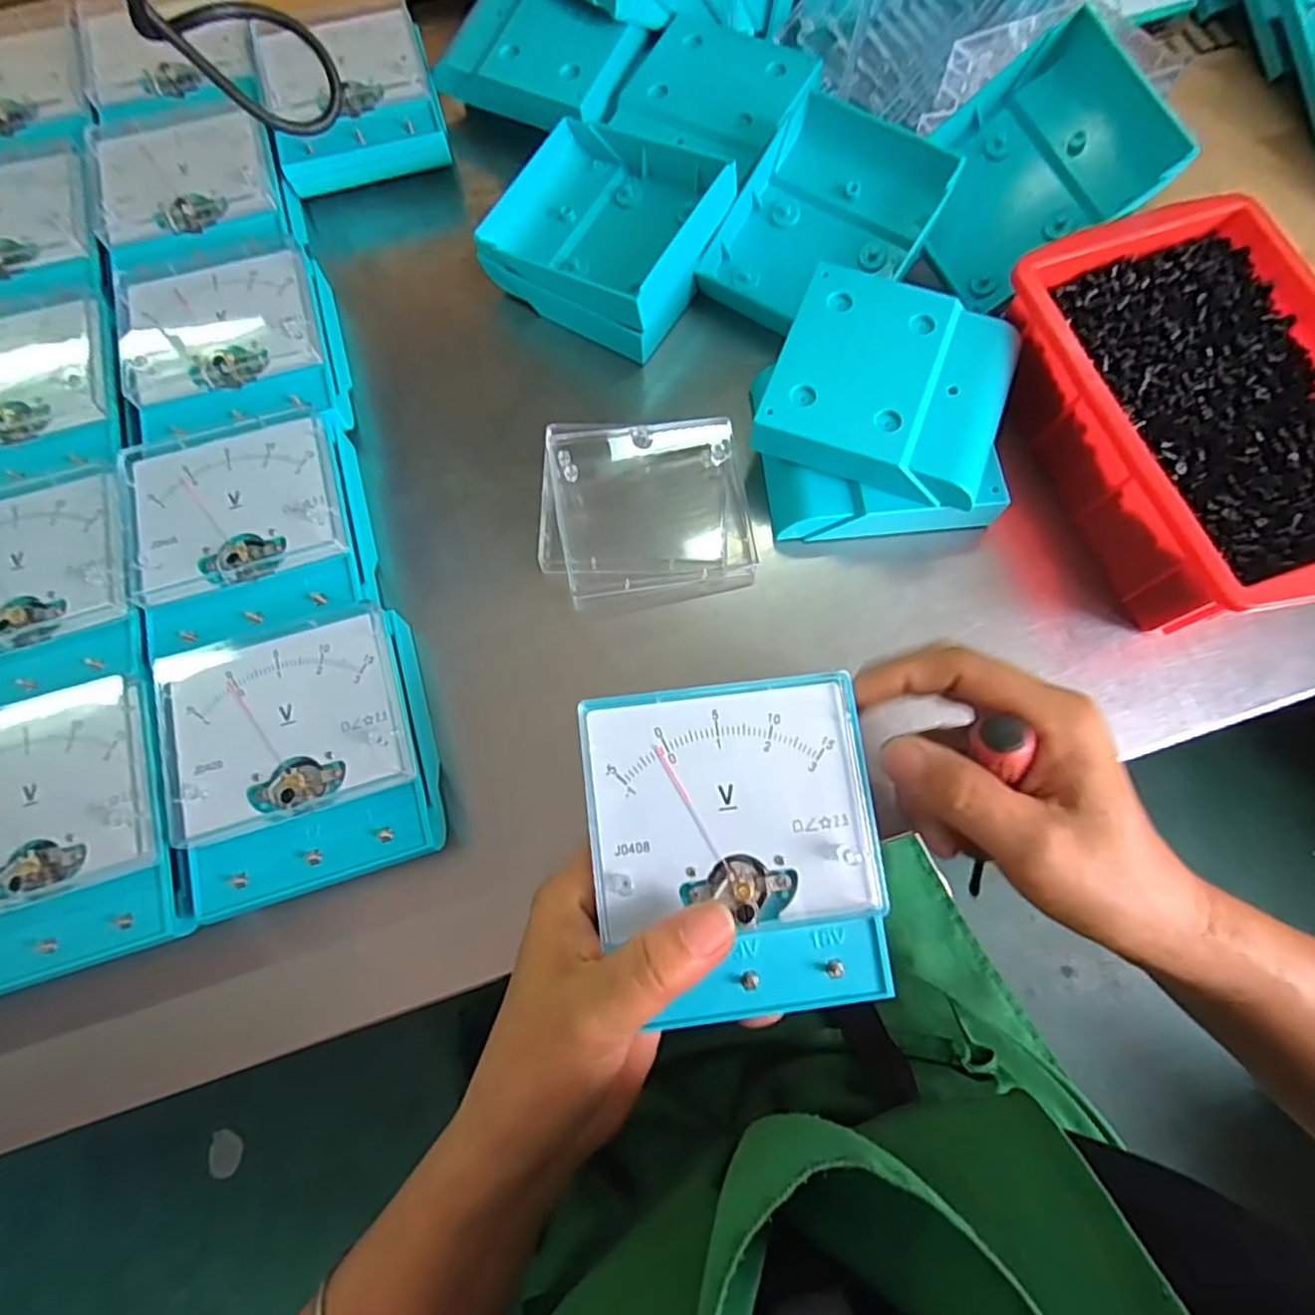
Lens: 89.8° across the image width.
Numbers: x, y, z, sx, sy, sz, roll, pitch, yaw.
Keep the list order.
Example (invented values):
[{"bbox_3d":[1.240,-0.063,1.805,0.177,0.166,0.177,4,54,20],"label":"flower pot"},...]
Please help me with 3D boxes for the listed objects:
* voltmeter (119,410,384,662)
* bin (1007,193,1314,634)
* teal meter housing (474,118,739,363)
[{"bbox_3d":[-0.200,-0.060,0.334,0.100,0.045,0.114,-16,75,-3],"label":"voltmeter"},{"bbox_3d":[0.269,-0.120,0.329,0.131,0.059,0.199,-19,76,-4],"label":"bin"},{"bbox_3d":[-0.027,-0.250,0.382,0.118,0.040,0.127,29,77,8],"label":"teal meter housing"}]

